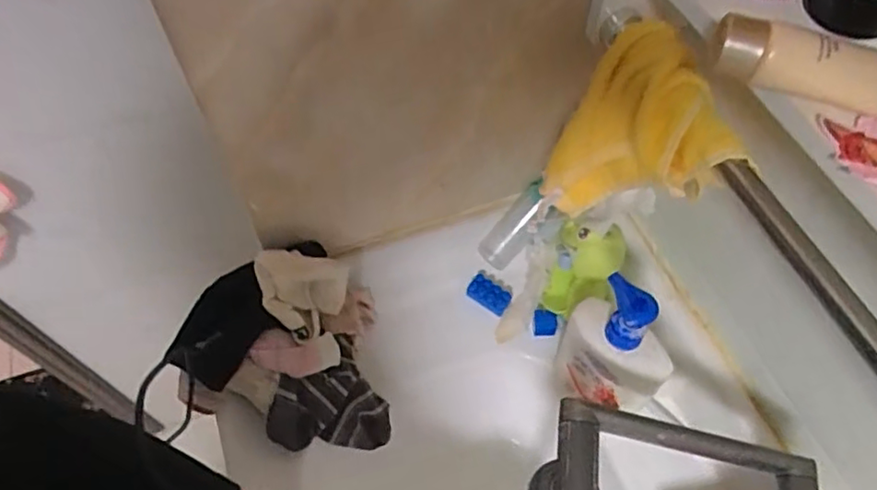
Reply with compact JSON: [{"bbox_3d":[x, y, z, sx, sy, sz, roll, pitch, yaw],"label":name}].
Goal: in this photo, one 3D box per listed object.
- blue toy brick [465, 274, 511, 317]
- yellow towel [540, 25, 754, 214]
[{"bbox_3d":[0.057,0.055,0.687,0.048,0.019,0.026,33,63,19],"label":"blue toy brick"},{"bbox_3d":[0.149,-0.060,0.454,0.074,0.155,0.120,-40,66,-22],"label":"yellow towel"}]

